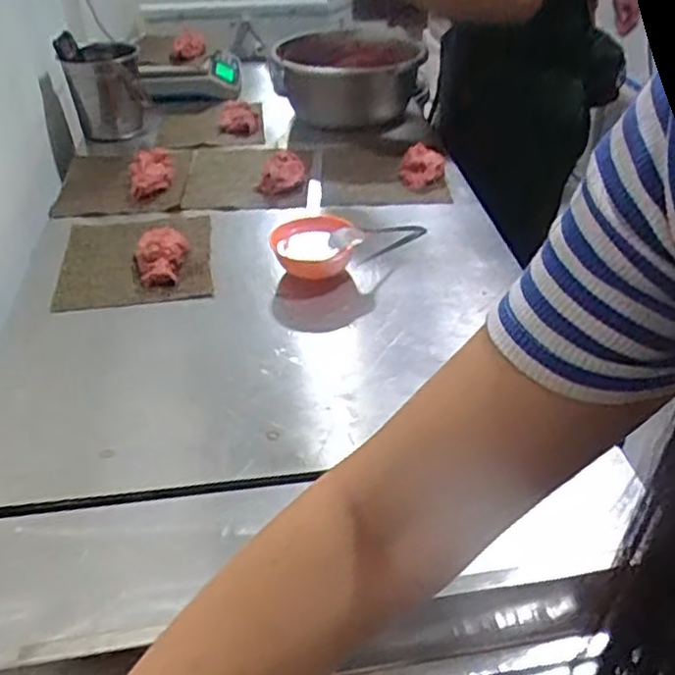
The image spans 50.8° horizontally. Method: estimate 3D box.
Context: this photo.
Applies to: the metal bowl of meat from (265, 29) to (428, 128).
[{"bbox_3d":[0.019,-0.465,1.261,0.258,0.134,0.273,-3,37,-2],"label":"metal bowl of meat"}]

